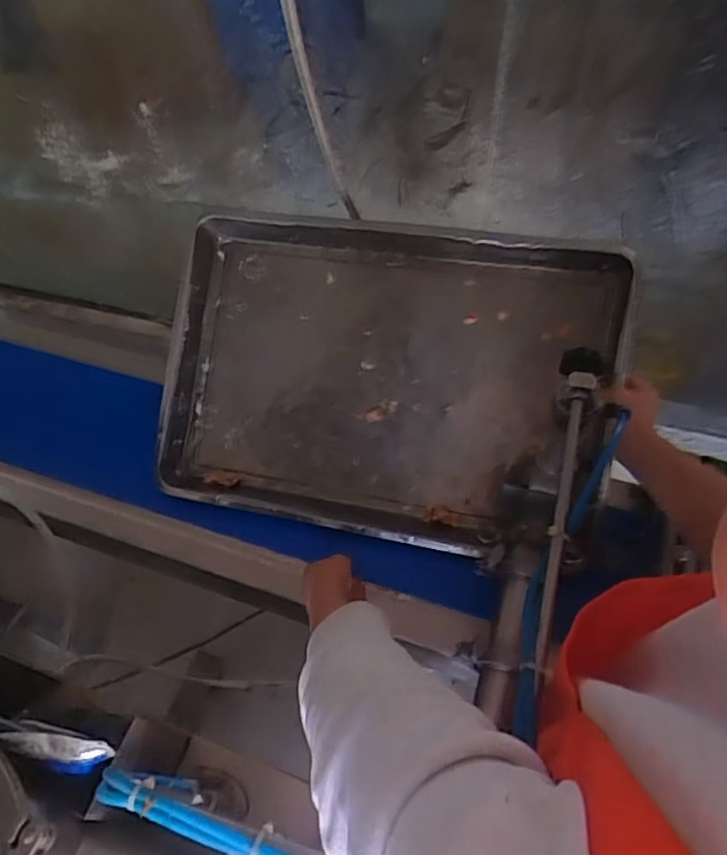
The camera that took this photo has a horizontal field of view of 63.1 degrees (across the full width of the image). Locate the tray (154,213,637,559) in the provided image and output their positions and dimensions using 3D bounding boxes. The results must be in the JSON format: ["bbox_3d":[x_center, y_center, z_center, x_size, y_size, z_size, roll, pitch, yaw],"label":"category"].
[{"bbox_3d":[0.012,-0.059,0.770,0.562,0.069,0.379,10,96,12],"label":"tray"}]

